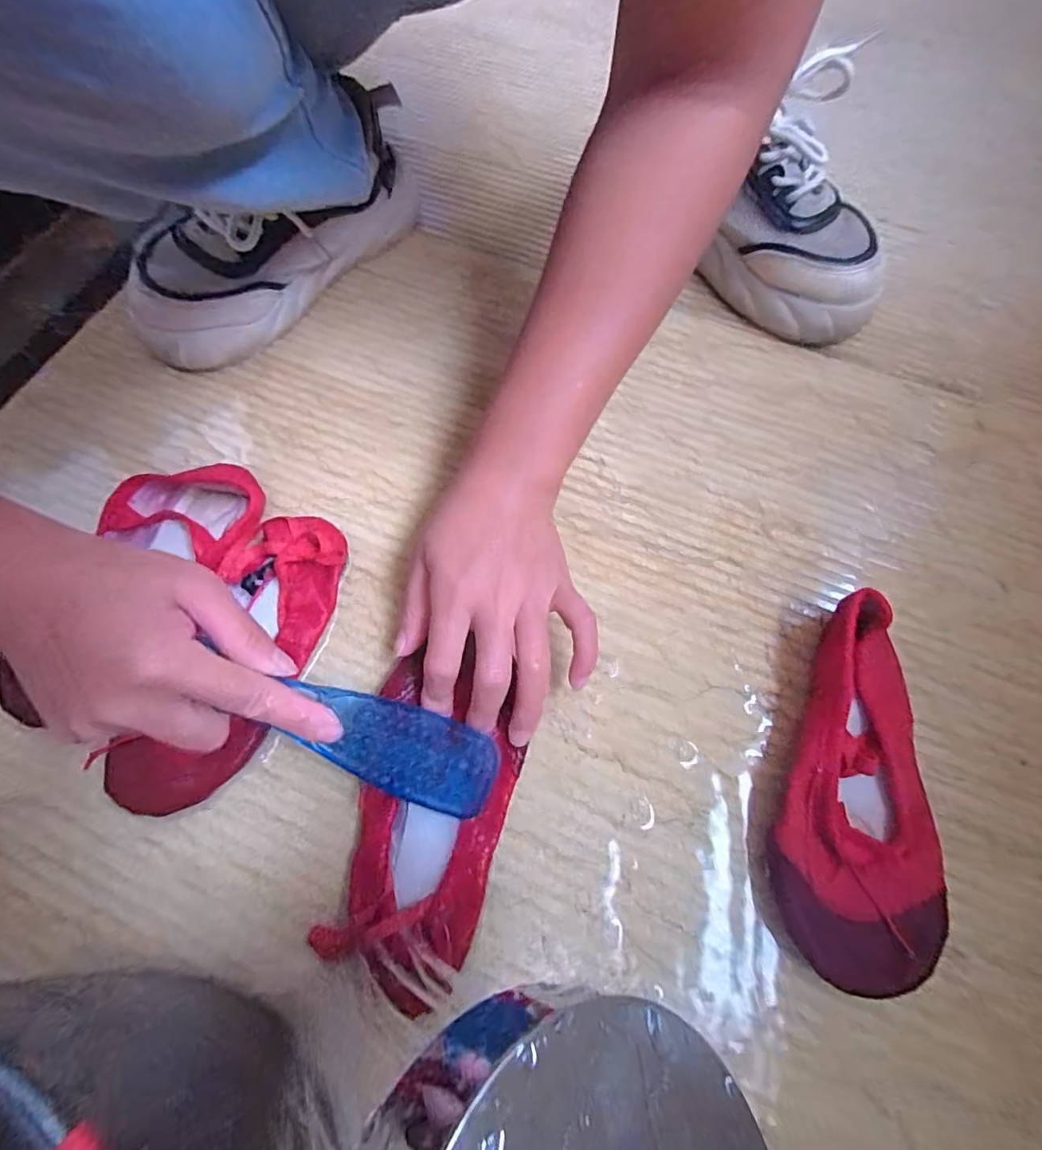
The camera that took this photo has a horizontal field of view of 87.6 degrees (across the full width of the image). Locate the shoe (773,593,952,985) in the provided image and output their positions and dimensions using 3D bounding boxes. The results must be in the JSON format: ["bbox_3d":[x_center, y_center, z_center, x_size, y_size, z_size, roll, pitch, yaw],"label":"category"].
[{"bbox_3d":[0.172,0.103,0.268,0.077,0.041,0.171,17,68,7],"label":"shoe"}]

